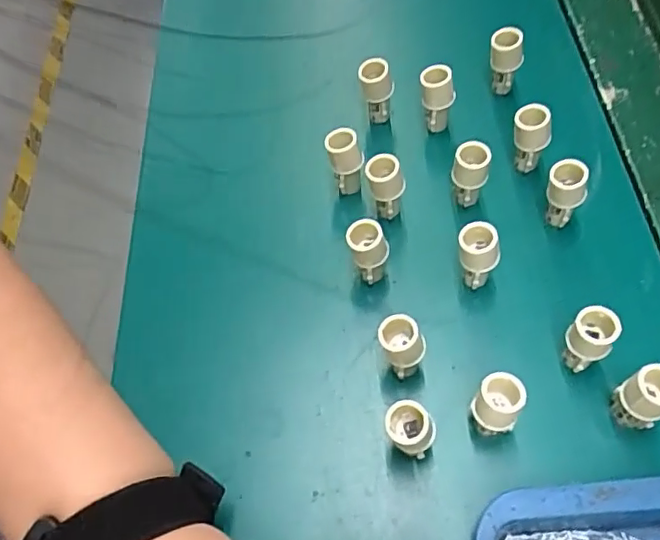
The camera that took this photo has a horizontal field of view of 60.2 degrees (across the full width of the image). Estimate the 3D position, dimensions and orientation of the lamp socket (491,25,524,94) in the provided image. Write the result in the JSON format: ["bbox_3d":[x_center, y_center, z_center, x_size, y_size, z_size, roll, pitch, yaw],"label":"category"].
[{"bbox_3d":[0.112,-0.135,0.368,0.021,0.039,0.015,14,63,11],"label":"lamp socket"}]

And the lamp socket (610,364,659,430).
[{"bbox_3d":[0.141,0.059,0.257,0.021,0.039,0.020,-1,59,2],"label":"lamp socket"}]

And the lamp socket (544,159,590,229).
[{"bbox_3d":[0.127,-0.041,0.312,0.021,0.042,0.016,28,64,18],"label":"lamp socket"}]

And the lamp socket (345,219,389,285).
[{"bbox_3d":[0.020,-0.009,0.305,0.021,0.037,0.018,1,59,4],"label":"lamp socket"}]

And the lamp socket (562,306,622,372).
[{"bbox_3d":[0.122,0.035,0.273,0.020,0.042,0.019,-1,59,2],"label":"lamp socket"}]

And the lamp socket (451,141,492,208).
[{"bbox_3d":[0.079,-0.053,0.325,0.019,0.040,0.017,14,61,11],"label":"lamp socket"}]

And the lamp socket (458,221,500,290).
[{"bbox_3d":[0.076,-0.005,0.300,0.021,0.042,0.018,14,61,11],"label":"lamp socket"}]

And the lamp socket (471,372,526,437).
[{"bbox_3d":[0.076,0.064,0.263,0.019,0.041,0.021,25,63,17],"label":"lamp socket"}]

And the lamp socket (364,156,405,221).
[{"bbox_3d":[0.031,-0.047,0.324,0.021,0.038,0.018,1,59,4],"label":"lamp socket"}]

